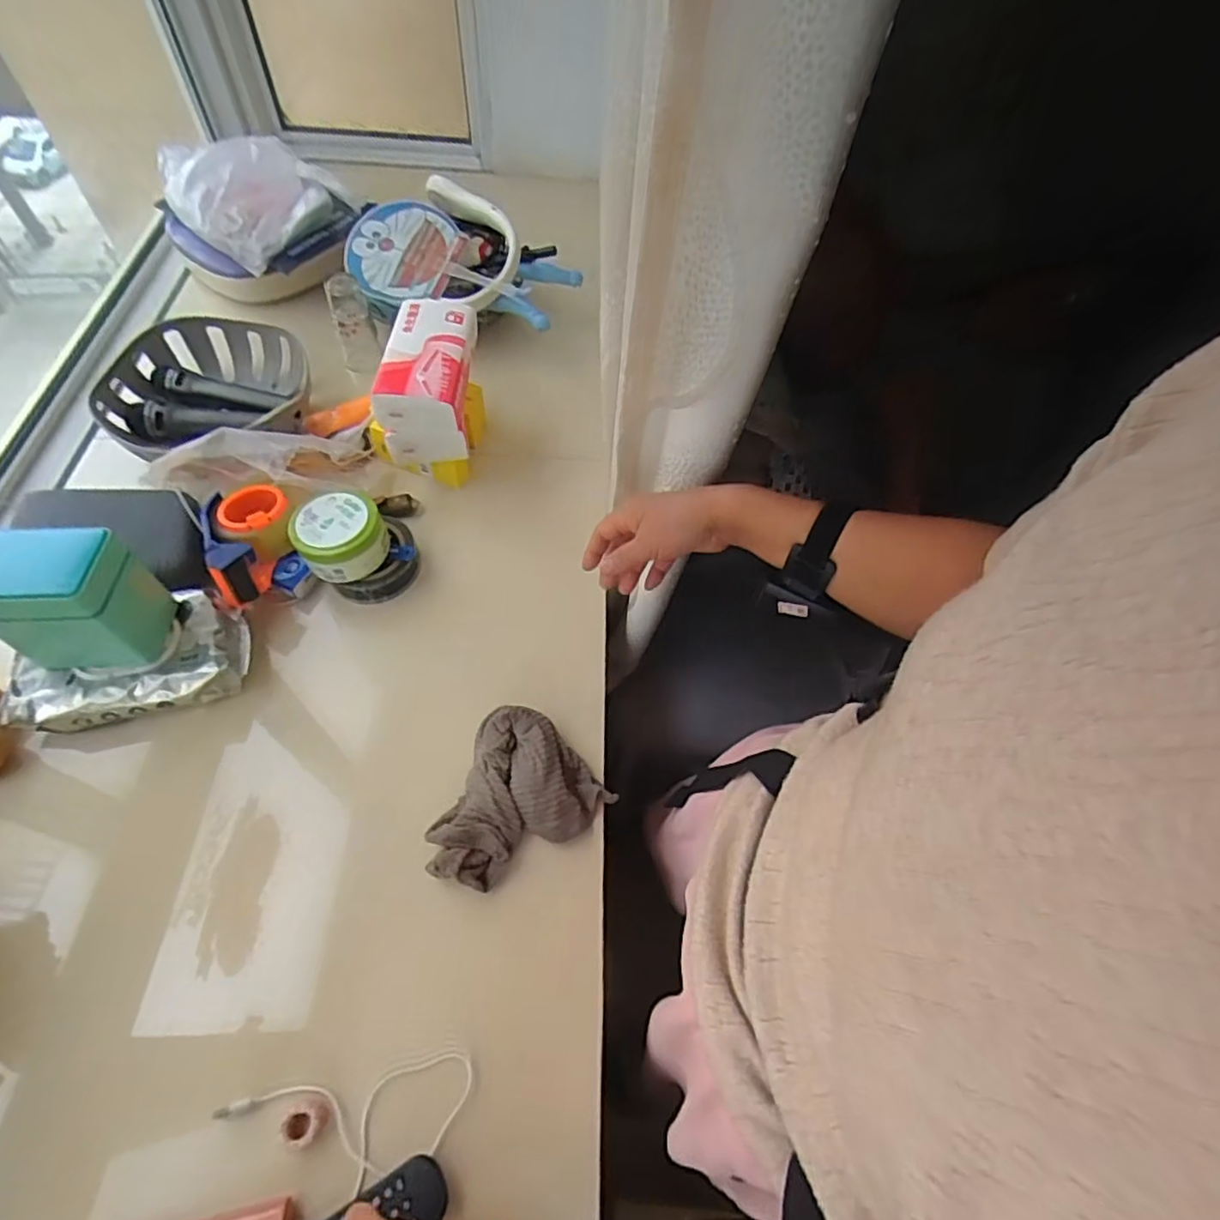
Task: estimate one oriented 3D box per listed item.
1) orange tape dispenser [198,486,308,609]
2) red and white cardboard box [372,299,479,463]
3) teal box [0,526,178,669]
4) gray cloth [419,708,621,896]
[{"bbox_3d":[-0.401,-0.081,0.728,0.096,0.073,0.142,-19,61,-15],"label":"orange tape dispenser"},{"bbox_3d":[-0.214,-0.273,0.783,0.093,0.106,0.164,3,58,-2],"label":"red and white cardboard box"},{"bbox_3d":[-0.503,-0.010,0.614,0.113,0.116,0.087,0,58,-4],"label":"teal box"},{"bbox_3d":[-0.100,0.181,0.621,0.140,0.044,0.168,38,63,18],"label":"gray cloth"}]

